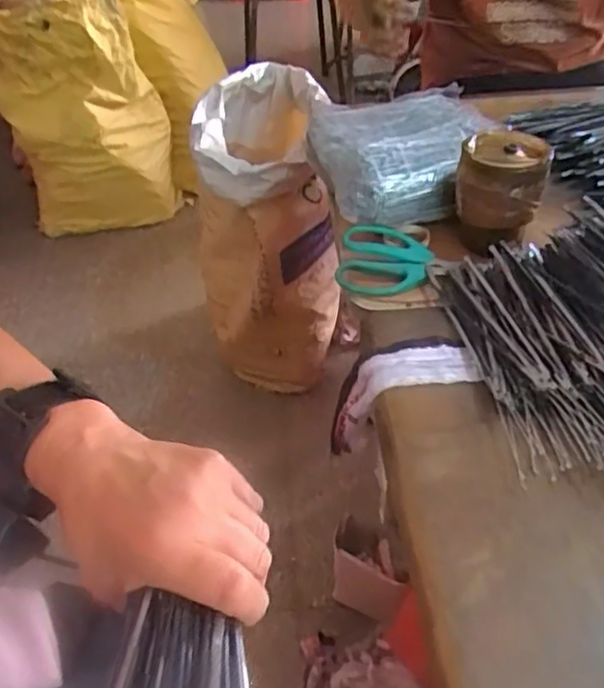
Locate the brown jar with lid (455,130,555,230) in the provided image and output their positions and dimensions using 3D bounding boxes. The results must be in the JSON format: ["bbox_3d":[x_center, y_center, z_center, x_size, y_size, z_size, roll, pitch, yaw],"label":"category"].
[{"bbox_3d":[0.200,-0.163,0.667,0.084,0.075,0.083,17,47,20],"label":"brown jar with lid"}]

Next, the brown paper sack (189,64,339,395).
[{"bbox_3d":[-0.070,-0.237,1.378,0.266,0.518,0.400,-4,43,-1],"label":"brown paper sack"}]

